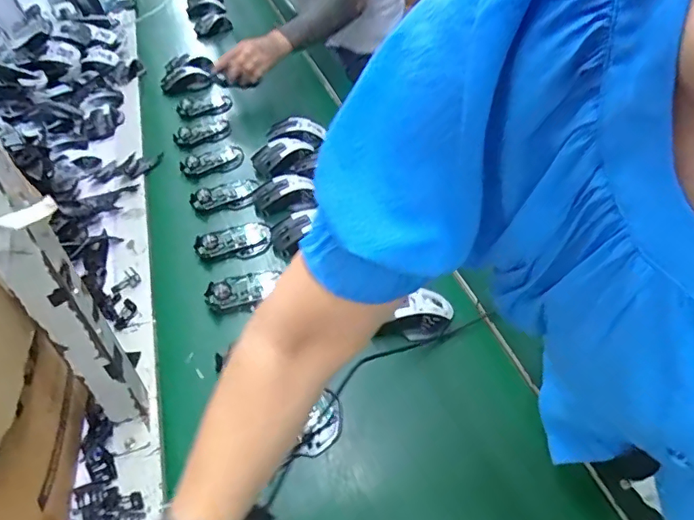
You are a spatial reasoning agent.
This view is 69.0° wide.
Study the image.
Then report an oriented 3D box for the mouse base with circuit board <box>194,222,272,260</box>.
[{"bbox_3d":[-0.170,-0.030,0.756,0.110,0.017,0.071,-17,46,-17],"label":"mouse base with circuit board"}]

